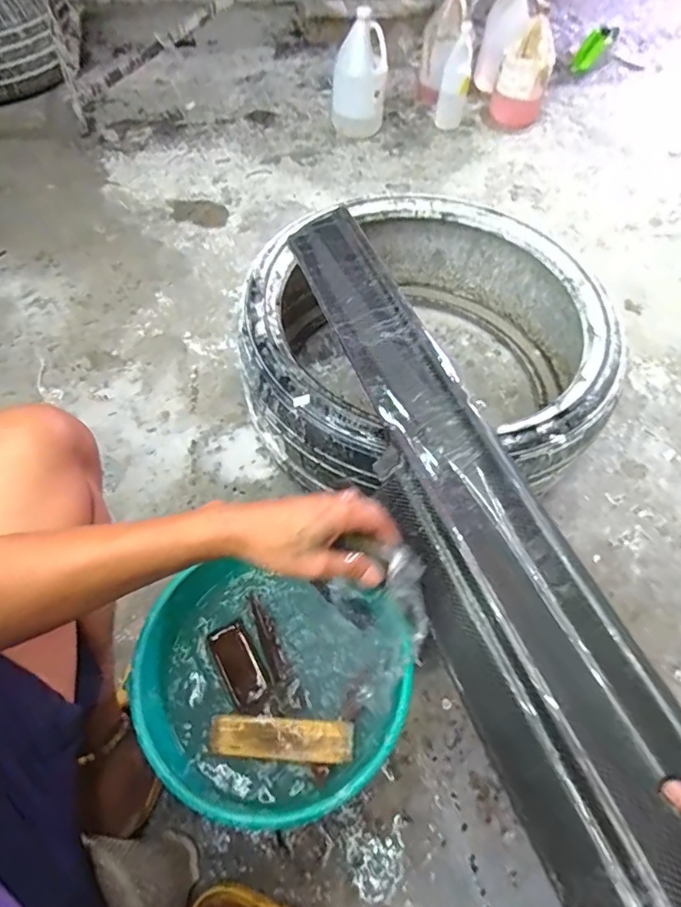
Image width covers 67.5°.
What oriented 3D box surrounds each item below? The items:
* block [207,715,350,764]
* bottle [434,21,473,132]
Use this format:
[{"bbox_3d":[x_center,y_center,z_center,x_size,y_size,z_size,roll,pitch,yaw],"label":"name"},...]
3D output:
[{"bbox_3d":[-0.062,0.300,0.537,0.148,0.021,0.039,4,59,0],"label":"block"},{"bbox_3d":[0.343,-1.116,1.523,0.088,0.249,0.096,9,59,3],"label":"bottle"}]

